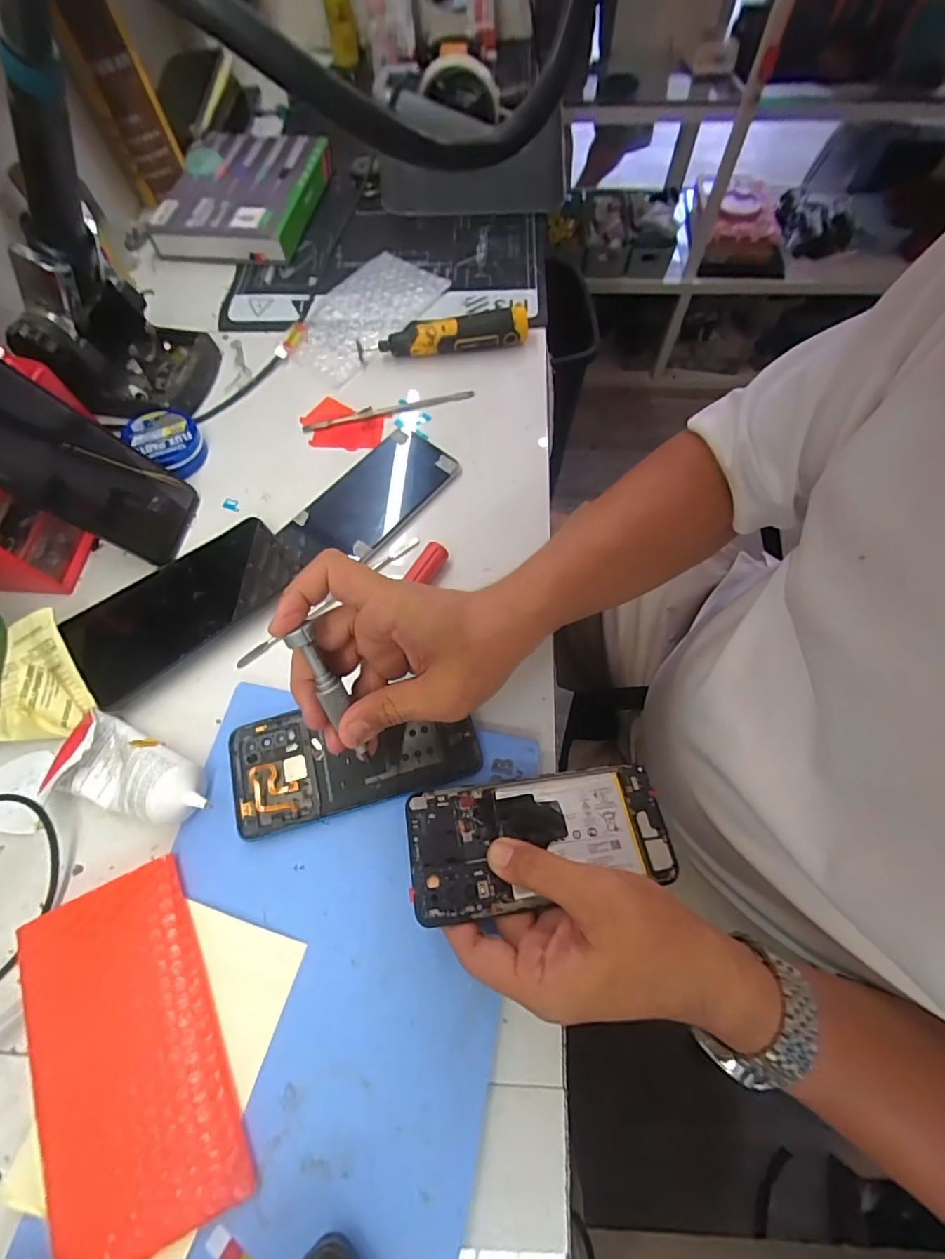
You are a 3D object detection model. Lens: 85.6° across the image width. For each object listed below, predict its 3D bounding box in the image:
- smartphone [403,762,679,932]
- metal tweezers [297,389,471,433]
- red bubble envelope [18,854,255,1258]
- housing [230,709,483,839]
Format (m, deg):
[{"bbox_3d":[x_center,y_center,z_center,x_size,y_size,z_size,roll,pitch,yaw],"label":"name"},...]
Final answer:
[{"bbox_3d":[0.041,0.124,0.310,0.156,0.011,0.071,-7,63,-11],"label":"smartphone"},{"bbox_3d":[-0.078,-0.205,0.477,0.159,0.008,0.011,-11,67,-3],"label":"metal tweezers"},{"bbox_3d":[-0.189,0.228,0.277,0.091,0.009,0.171,-24,67,-12],"label":"red bubble envelope"},{"bbox_3d":[-0.081,0.083,0.344,0.162,0.010,0.073,-14,68,-4],"label":"housing"}]

